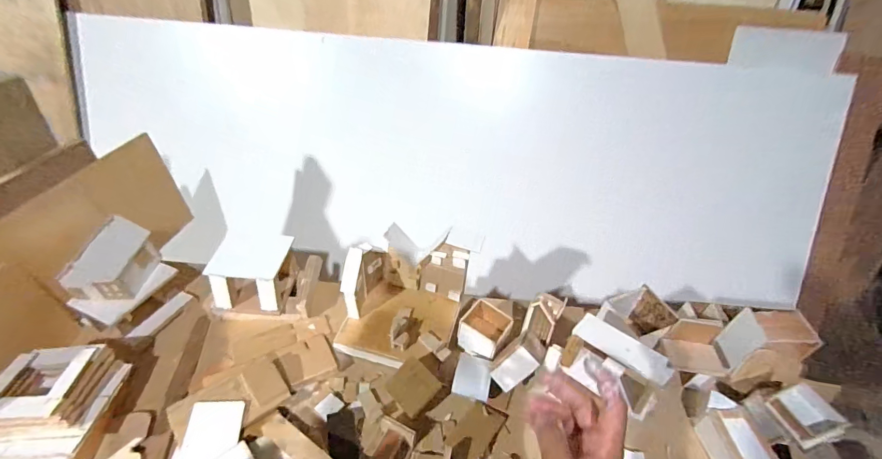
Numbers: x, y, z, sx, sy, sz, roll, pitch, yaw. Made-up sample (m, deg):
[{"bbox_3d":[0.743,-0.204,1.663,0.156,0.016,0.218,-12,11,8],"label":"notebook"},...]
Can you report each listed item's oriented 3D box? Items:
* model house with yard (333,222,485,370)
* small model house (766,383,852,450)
[{"bbox_3d":[-0.062,0.107,0.631,0.176,0.130,0.164,13,42,10],"label":"model house with yard"},{"bbox_3d":[0.478,0.247,0.530,0.072,0.042,0.068,-9,43,-14],"label":"small model house"}]

